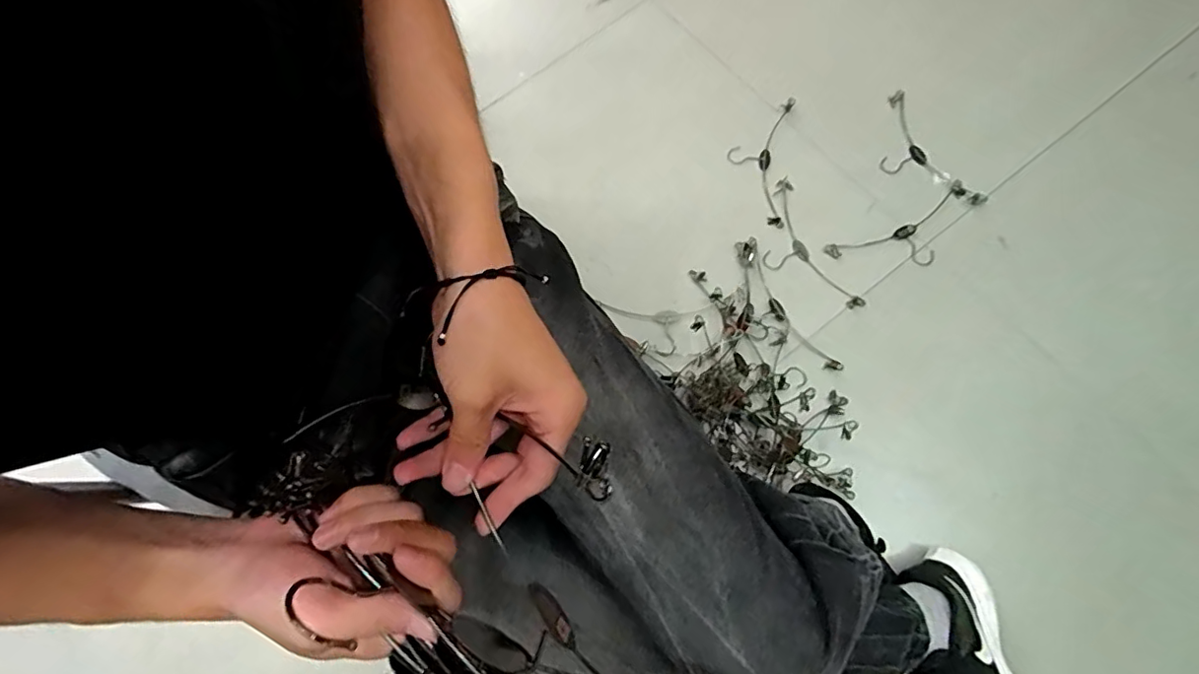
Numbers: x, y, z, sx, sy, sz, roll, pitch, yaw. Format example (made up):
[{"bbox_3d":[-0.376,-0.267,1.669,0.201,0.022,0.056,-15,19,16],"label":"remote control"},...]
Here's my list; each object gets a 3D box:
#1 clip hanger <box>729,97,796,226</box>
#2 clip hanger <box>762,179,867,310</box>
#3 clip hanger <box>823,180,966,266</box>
[{"bbox_3d":[0.305,-0.342,1.065,0.112,0.016,0.272,8,74,8],"label":"clip hanger"},{"bbox_3d":[0.356,-0.154,1.012,0.116,0.019,0.274,-23,72,-2],"label":"clip hanger"},{"bbox_3d":[0.554,-0.178,0.998,0.272,0.024,0.105,-26,72,-3],"label":"clip hanger"}]

